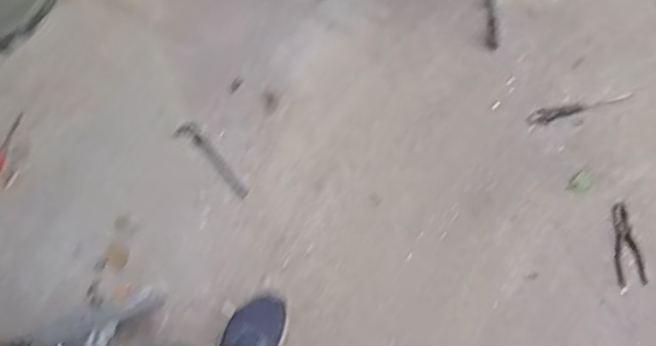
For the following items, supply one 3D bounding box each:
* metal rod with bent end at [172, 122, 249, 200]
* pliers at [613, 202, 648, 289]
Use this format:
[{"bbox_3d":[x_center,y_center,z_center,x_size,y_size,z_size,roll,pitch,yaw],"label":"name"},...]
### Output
[{"bbox_3d":[-0.253,-0.033,1.501,0.228,0.020,0.056,40,77,12],"label":"metal rod with bent end"},{"bbox_3d":[0.631,0.152,1.427,0.066,0.007,0.174,-10,75,-3],"label":"pliers"}]

